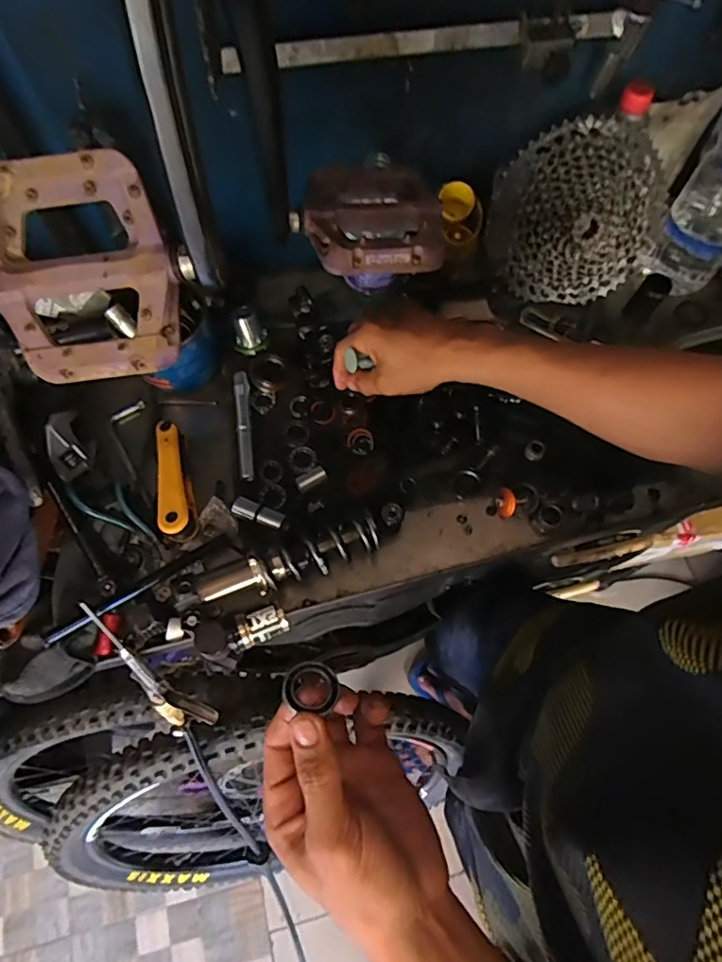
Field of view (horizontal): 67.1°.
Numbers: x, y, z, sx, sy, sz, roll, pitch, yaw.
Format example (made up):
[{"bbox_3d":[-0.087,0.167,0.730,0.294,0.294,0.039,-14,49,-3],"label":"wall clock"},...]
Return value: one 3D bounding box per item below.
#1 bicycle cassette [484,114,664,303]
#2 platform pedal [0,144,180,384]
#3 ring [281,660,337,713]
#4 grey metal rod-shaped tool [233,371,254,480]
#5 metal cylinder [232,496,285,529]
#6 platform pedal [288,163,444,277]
[{"bbox_3d":[0.247,-0.299,0.620,0.195,0.193,0.055,2,34,-2],"label":"bicycle cassette"},{"bbox_3d":[-0.147,-0.110,0.286,0.093,0.014,0.108,-8,107,1],"label":"platform pedal"},{"bbox_3d":[-0.028,0.115,0.307,0.030,0.007,0.027,22,53,11],"label":"ring"},{"bbox_3d":[-0.132,-0.064,0.612,0.017,0.016,0.129,-6,68,-3],"label":"grey metal rod-shaped tool"},{"bbox_3d":[-0.107,0.034,0.568,0.058,0.022,0.019,22,69,9],"label":"metal cylinder"},{"bbox_3d":[0.006,-0.190,0.391,0.103,0.029,0.112,1,67,0],"label":"platform pedal"}]

